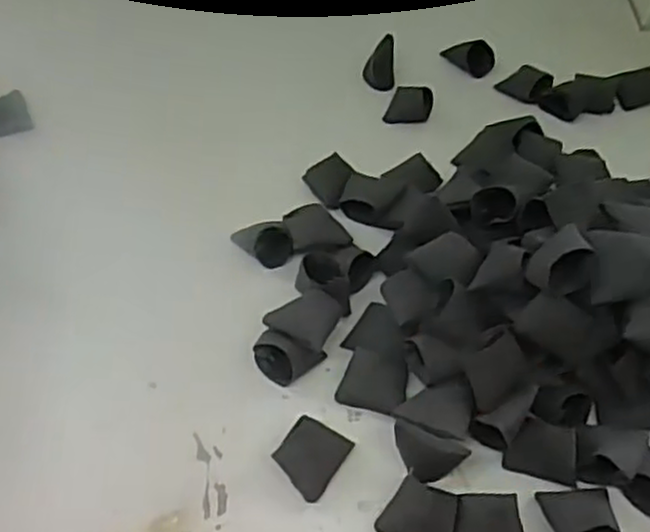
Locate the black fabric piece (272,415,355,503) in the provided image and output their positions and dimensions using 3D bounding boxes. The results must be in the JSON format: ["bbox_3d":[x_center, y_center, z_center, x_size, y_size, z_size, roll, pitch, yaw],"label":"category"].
[{"bbox_3d":[-0.008,0.110,0.431,0.034,0.016,0.043,28,55,16],"label":"black fabric piece"}]

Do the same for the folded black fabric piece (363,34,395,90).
[{"bbox_3d":[0.049,-0.176,0.642,0.027,0.036,0.030,7,52,0],"label":"folded black fabric piece"}]

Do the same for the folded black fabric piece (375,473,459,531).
[{"bbox_3d":[0.054,0.139,0.411,0.042,0.018,0.032,20,53,10],"label":"folded black fabric piece"}]

